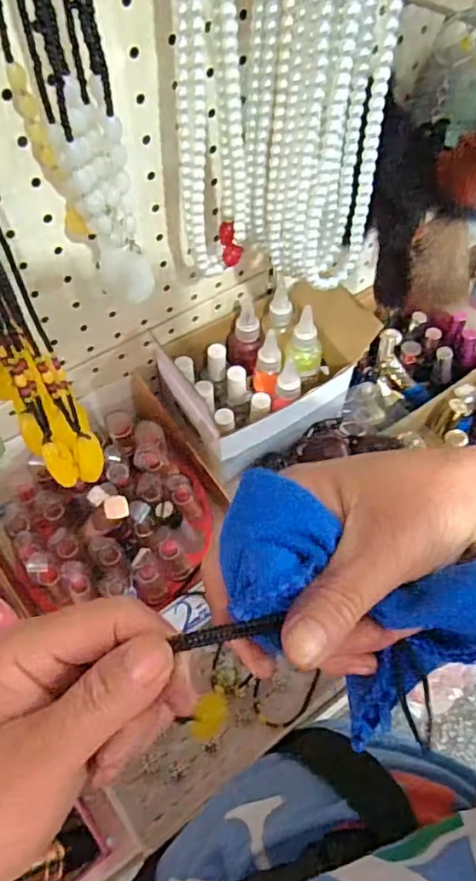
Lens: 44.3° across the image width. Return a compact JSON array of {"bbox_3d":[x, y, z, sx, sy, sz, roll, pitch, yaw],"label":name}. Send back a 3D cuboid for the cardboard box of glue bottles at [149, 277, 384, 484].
[{"bbox_3d":[0.030,-0.066,0.535,0.185,0.083,0.115,-29,62,-17],"label":"cardboard box of glue bottles"}]

